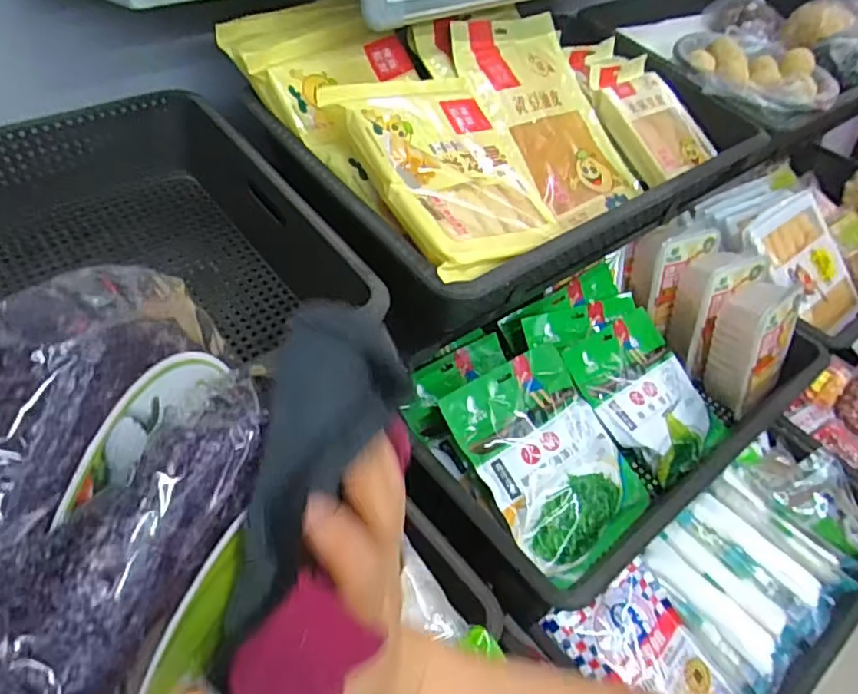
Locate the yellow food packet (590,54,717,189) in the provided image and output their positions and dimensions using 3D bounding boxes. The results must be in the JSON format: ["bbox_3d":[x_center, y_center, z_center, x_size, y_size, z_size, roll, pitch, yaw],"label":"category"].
[{"bbox_3d":[0.310,-0.319,0.837,0.127,0.034,0.189,-22,79,-20],"label":"yellow food packet"}]

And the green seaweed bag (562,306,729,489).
[{"bbox_3d":[0.294,0.067,0.817,0.183,0.040,0.211,-24,73,-31],"label":"green seaweed bag"}]

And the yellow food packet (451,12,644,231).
[{"bbox_3d":[0.151,-0.294,0.763,0.213,0.023,0.282,-24,88,-37],"label":"yellow food packet"}]

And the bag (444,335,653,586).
[{"bbox_3d":[0.139,0.125,0.683,0.186,0.048,0.233,-26,80,-26],"label":"bag"}]

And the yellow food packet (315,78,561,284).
[{"bbox_3d":[0.015,-0.206,0.639,0.211,0.039,0.221,-23,74,-37],"label":"yellow food packet"}]

